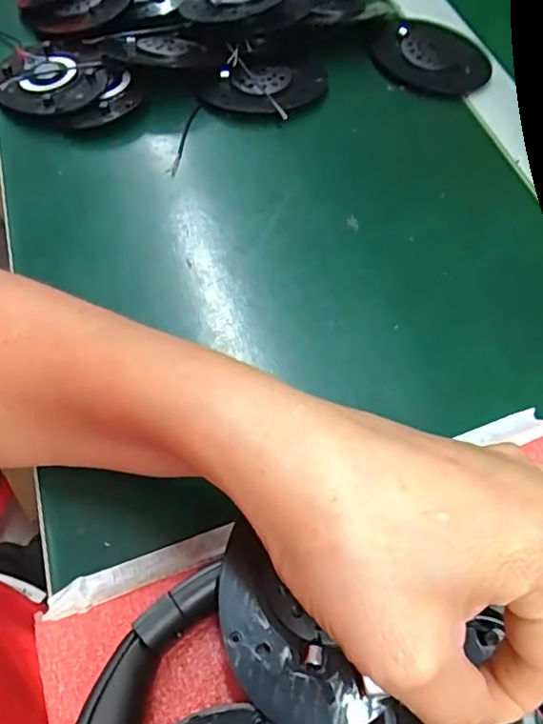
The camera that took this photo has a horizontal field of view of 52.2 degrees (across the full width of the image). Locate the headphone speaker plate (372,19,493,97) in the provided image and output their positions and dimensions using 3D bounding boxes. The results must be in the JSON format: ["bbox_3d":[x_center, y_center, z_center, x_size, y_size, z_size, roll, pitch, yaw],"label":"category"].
[{"bbox_3d":[0.111,-0.211,0.382,0.080,0.012,0.063,25,63,11],"label":"headphone speaker plate"}]

